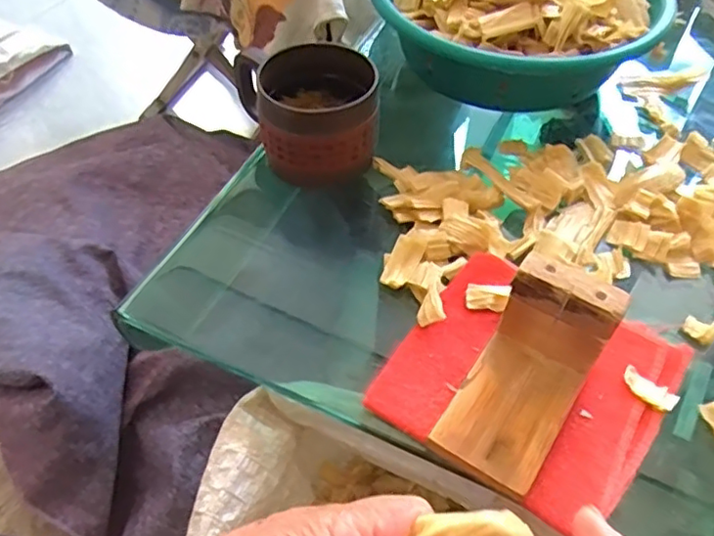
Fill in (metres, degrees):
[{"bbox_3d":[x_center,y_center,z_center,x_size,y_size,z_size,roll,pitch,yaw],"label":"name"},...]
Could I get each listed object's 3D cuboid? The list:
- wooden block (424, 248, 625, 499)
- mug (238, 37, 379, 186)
[{"bbox_3d":[0.095,0.057,0.341,0.059,0.069,0.104,28,57,21],"label":"wooden block"},{"bbox_3d":[-0.037,-0.127,0.501,0.107,0.073,0.092,-7,52,-6],"label":"mug"}]

